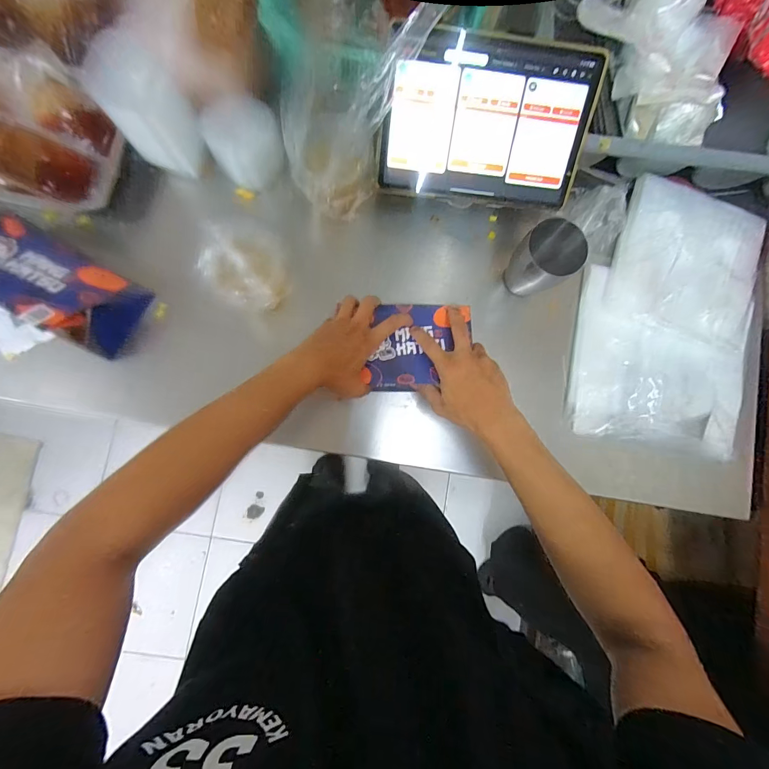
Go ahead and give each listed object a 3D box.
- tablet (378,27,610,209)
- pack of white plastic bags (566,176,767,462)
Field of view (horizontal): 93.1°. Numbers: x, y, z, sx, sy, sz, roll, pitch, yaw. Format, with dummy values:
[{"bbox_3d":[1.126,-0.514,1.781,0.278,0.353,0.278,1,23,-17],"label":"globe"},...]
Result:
[{"bbox_3d":[0.128,-0.326,0.456,0.250,0.018,0.167,4,118,-4],"label":"tablet"},{"bbox_3d":[0.431,-0.105,0.543,0.264,0.030,0.400,11,84,-3],"label":"pack of white plastic bags"}]

